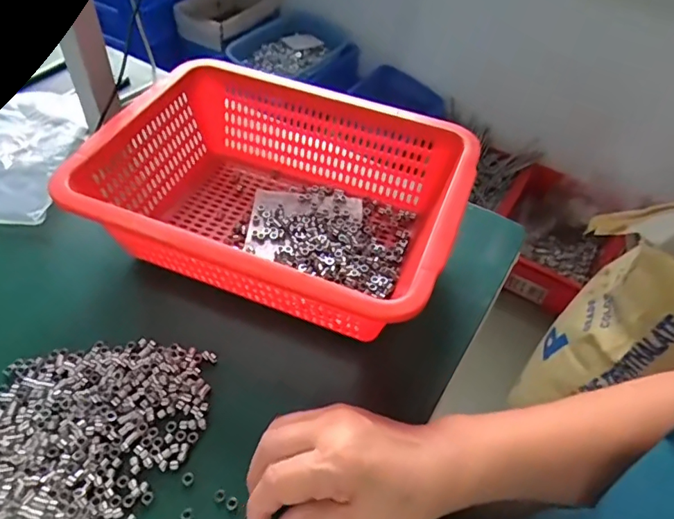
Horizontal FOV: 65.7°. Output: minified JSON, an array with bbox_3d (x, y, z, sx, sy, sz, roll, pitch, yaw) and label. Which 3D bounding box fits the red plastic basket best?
[{"bbox_3d":[-0.053,-0.055,0.459,0.307,0.098,0.229,21,51,11],"label":"red plastic basket"}]

